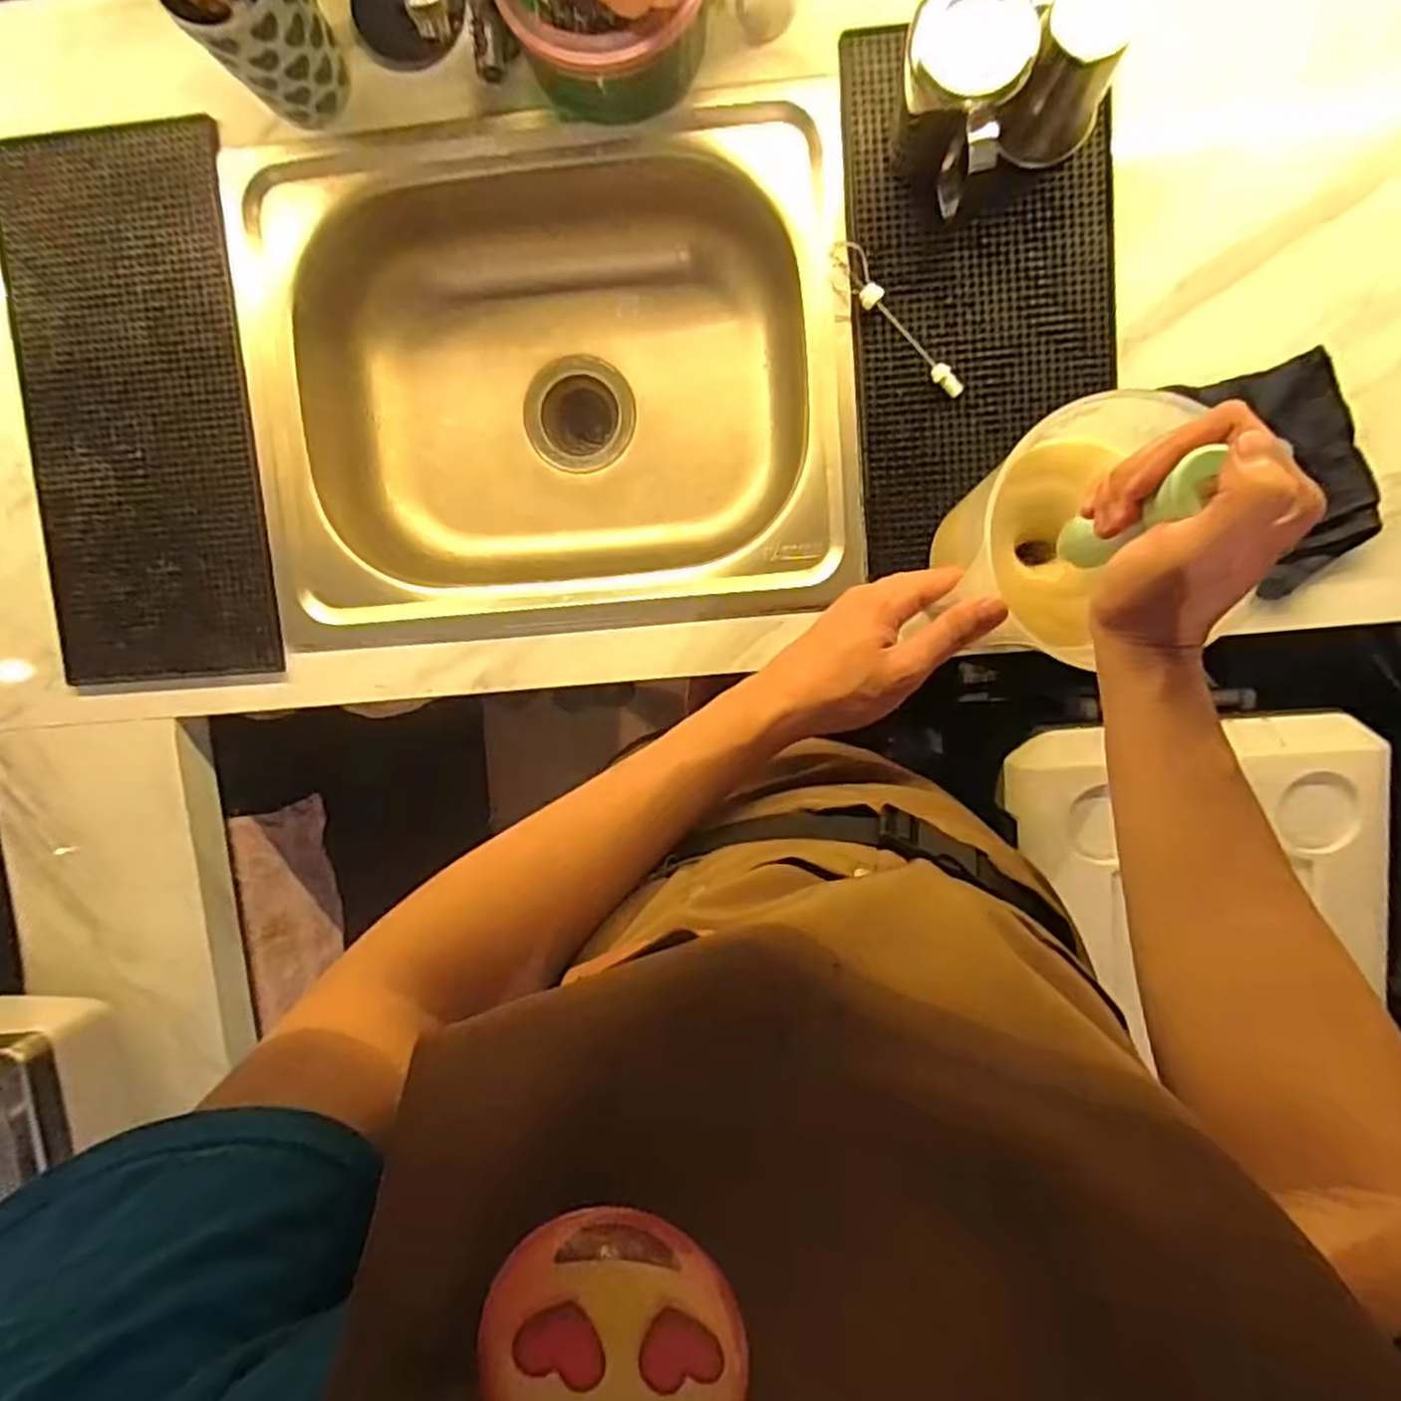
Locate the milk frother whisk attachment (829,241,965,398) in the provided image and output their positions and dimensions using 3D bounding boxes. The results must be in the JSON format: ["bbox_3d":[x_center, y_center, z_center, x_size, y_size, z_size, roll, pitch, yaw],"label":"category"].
[{"bbox_3d":[0.150,-0.291,0.584,0.025,0.023,0.146,-41,95,8],"label":"milk frother whisk attachment"}]

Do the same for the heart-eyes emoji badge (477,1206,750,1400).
[{"bbox_3d":[-0.017,0.134,0.160,0.054,0.050,0.010,19,97,1],"label":"heart-eyes emoji badge"}]

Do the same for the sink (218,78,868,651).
[{"bbox_3d":[-0.116,-0.268,0.676,0.478,0.148,0.385,-5,98,3],"label":"sink"}]

